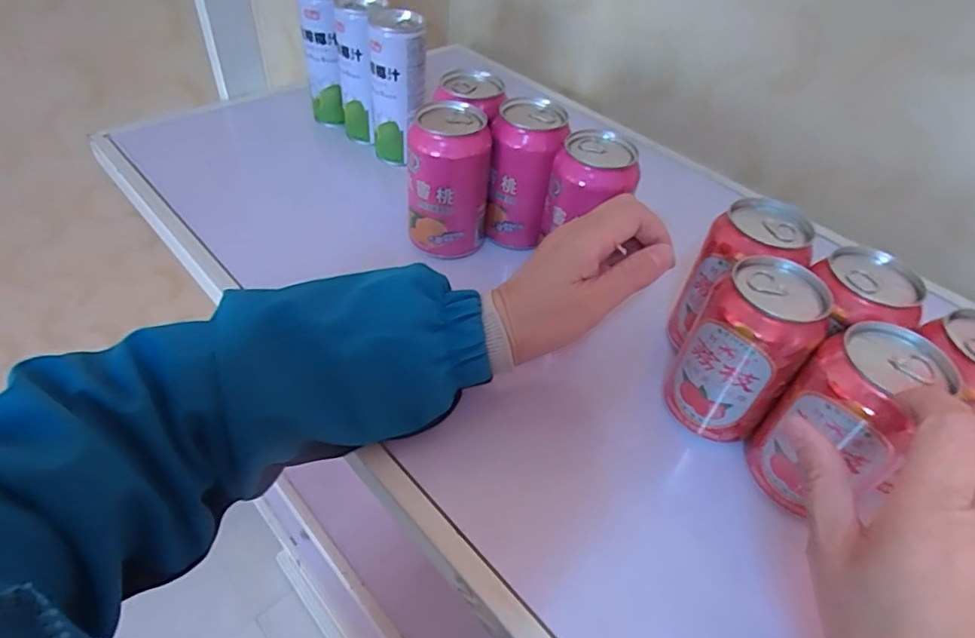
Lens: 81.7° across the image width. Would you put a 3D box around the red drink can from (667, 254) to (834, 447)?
[{"bbox_3d":[0.156,0.022,0.345,0.054,0.105,0.057,4,45,-4],"label":"red drink can"}]

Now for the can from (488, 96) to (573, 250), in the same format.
[{"bbox_3d":[0.029,-0.116,0.462,0.054,0.108,0.063,7,45,0],"label":"can"}]

